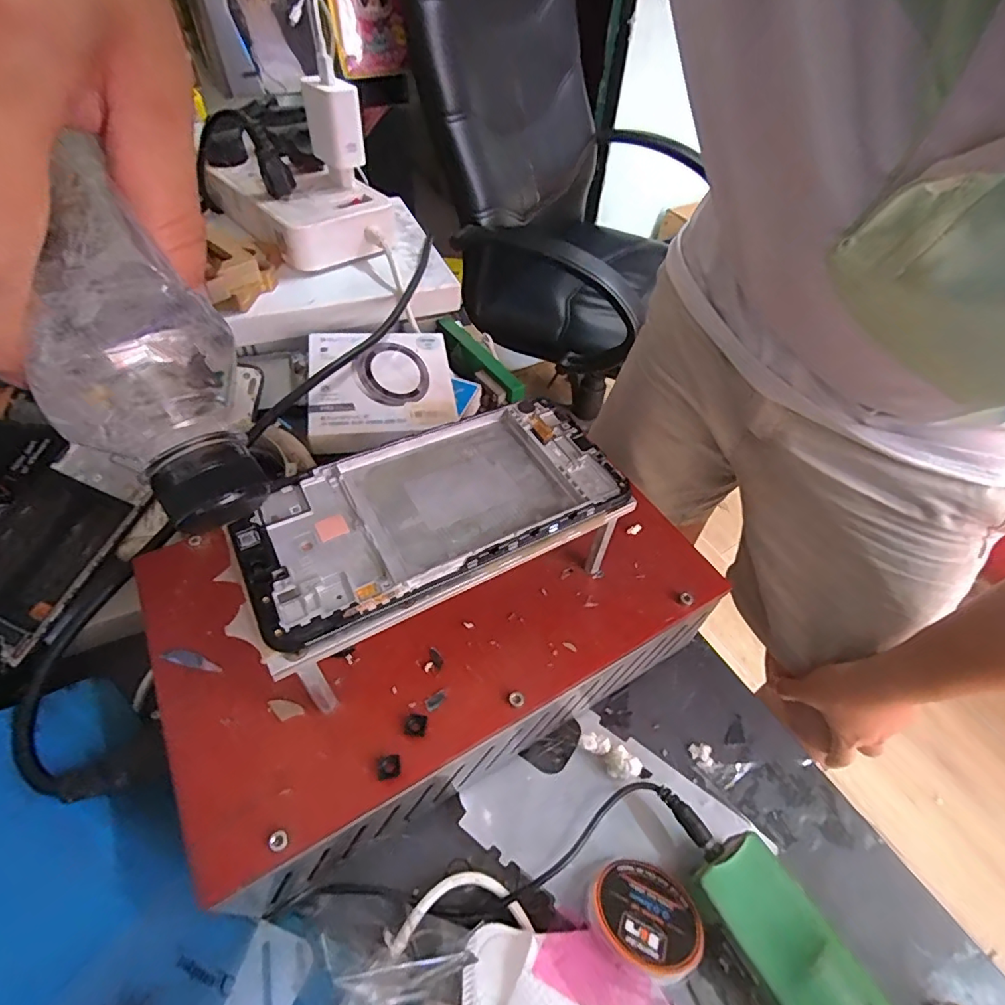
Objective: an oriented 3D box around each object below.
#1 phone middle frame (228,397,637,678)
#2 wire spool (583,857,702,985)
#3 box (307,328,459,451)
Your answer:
[{"bbox_3d":[-0.026,0.001,0.218,0.155,0.010,0.076,-22,55,-21],"label":"phone middle frame"},{"bbox_3d":[0.063,0.183,0.229,0.046,0.009,0.047,-3,22,-31],"label":"wire spool"},{"bbox_3d":[-0.090,-0.089,0.391,0.103,0.025,0.106,-6,51,-9],"label":"box"}]

